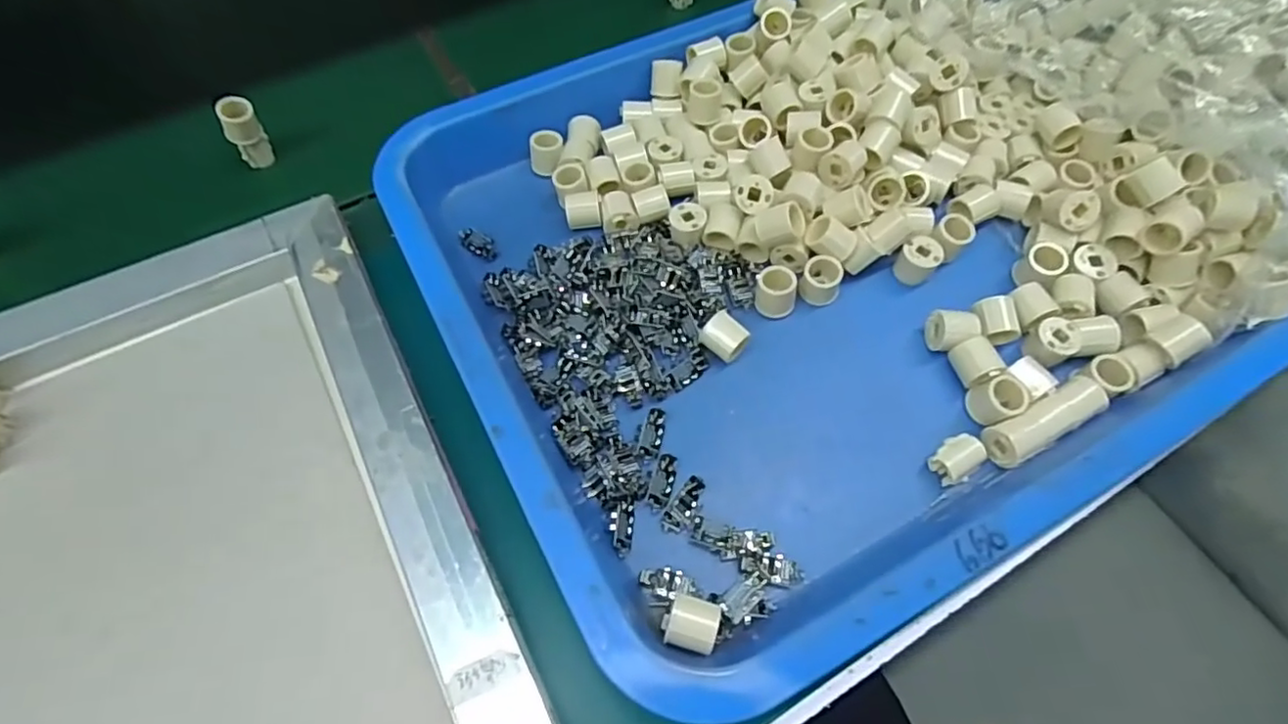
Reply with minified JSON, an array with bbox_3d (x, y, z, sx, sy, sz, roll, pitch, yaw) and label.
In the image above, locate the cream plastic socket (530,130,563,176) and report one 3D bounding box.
[{"bbox_3d":[-0.058,-0.125,0.380,0.018,0.019,0.019,7,60,4],"label":"cream plastic socket"}]

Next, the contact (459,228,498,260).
[{"bbox_3d":[-0.092,-0.066,0.357,0.027,0.004,0.013,30,65,16],"label":"contact"}]

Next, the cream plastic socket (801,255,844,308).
[{"bbox_3d":[0.091,-0.042,0.326,0.019,0.020,0.019,22,63,13],"label":"cream plastic socket"}]

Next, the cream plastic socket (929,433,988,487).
[{"bbox_3d":[0.141,0.044,0.286,0.022,0.013,0.017,-33,65,-17],"label":"cream plastic socket"}]

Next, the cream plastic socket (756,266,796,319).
[{"bbox_3d":[0.067,-0.035,0.323,0.020,0.019,0.018,18,62,10],"label":"cream plastic socket"}]

